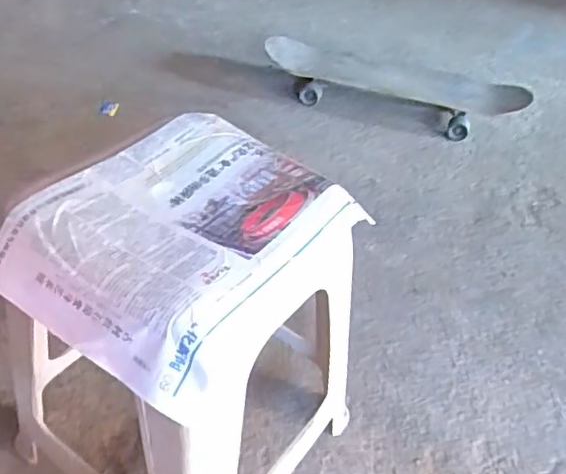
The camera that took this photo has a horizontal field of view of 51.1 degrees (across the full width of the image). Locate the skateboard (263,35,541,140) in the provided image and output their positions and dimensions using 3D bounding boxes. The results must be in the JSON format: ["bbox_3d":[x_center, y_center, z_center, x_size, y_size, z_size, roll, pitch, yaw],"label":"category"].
[{"bbox_3d":[0.277,-0.410,1.572,0.694,0.113,0.193,13,41,8],"label":"skateboard"}]

